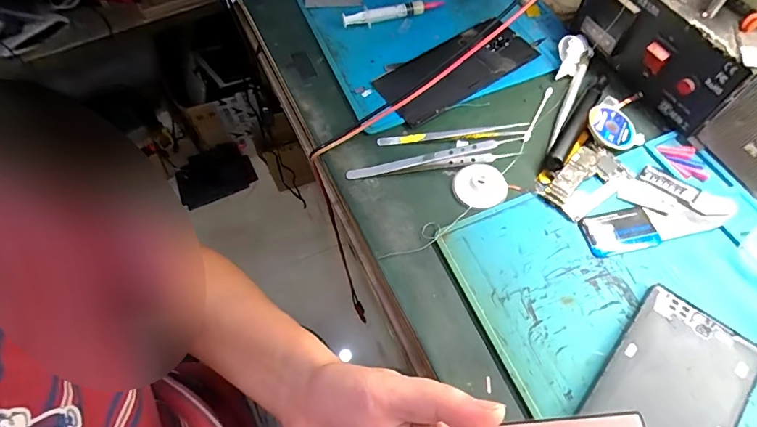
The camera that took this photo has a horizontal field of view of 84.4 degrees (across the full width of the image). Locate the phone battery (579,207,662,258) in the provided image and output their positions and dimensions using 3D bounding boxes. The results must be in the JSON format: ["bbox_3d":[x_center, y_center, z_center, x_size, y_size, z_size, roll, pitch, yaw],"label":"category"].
[{"bbox_3d":[0.190,0.014,0.328,0.054,0.004,0.035,-11,60,-2],"label":"phone battery"}]

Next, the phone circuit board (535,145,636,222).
[{"bbox_3d":[0.174,-0.027,0.350,0.072,0.008,0.044,-38,65,-16],"label":"phone circuit board"}]

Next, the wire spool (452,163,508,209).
[{"bbox_3d":[0.086,-0.025,0.356,0.043,0.007,0.042,-2,61,3],"label":"wire spool"}]

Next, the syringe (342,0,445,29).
[{"bbox_3d":[0.017,-0.223,0.463,0.113,0.015,0.025,-8,60,-1],"label":"syringe"}]

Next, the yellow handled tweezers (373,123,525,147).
[{"bbox_3d":[0.067,-0.071,0.382,0.134,0.005,0.012,-4,60,2],"label":"yellow handled tweezers"}]

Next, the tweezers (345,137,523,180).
[{"bbox_3d":[0.046,-0.049,0.365,0.149,0.016,0.017,-7,60,0],"label":"tweezers"}]

